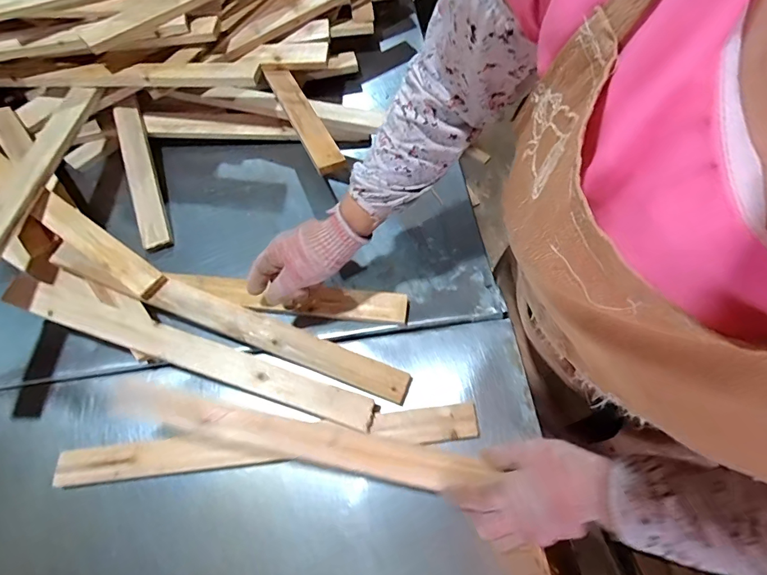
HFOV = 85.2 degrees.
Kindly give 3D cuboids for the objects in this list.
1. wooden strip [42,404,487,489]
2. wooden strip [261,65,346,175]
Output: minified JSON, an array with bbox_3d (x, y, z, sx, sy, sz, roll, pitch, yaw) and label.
[{"bbox_3d":[-0.135,0.187,0.497,0.496,0.018,0.042,-6,67,-1],"label":"wooden strip"},{"bbox_3d":[-0.128,-0.272,0.648,0.044,0.024,0.276,-23,55,-8],"label":"wooden strip"}]

